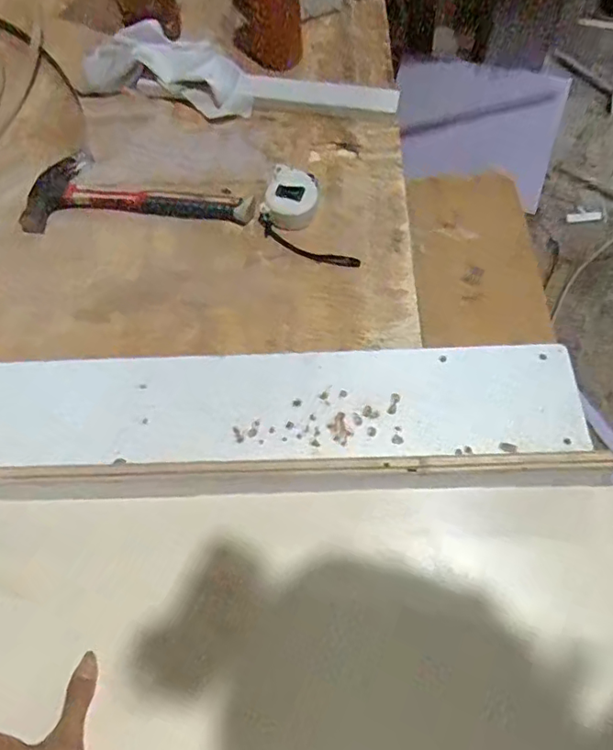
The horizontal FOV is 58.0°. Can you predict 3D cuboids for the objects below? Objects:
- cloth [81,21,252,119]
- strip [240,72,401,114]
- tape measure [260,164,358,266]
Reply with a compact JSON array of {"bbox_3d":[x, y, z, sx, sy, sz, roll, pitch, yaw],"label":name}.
[{"bbox_3d":[-0.184,-0.435,0.771,0.256,0.044,0.134,13,64,11],"label":"cloth"},{"bbox_3d":[0.016,-0.376,0.744,0.212,0.025,0.035,13,64,10],"label":"strip"},{"bbox_3d":[-0.009,-0.180,0.639,0.080,0.029,0.150,-22,63,-7],"label":"tape measure"}]

